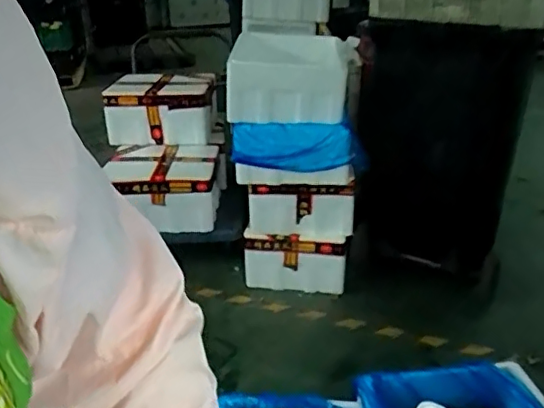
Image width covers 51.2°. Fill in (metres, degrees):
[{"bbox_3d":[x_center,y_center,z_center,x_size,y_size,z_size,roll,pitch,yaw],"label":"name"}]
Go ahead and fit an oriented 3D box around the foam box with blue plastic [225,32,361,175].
[{"bbox_3d":[0.056,-0.327,1.833,0.381,0.367,0.285,-2,26,-1],"label":"foam box with blue plastic"}]

